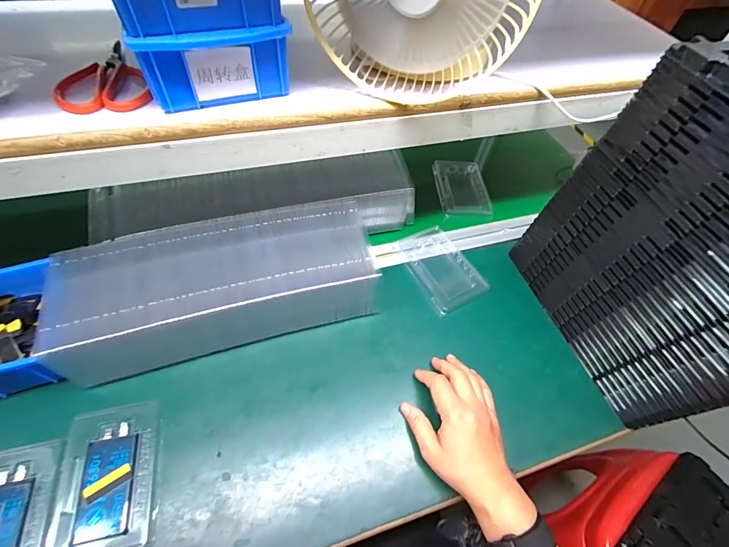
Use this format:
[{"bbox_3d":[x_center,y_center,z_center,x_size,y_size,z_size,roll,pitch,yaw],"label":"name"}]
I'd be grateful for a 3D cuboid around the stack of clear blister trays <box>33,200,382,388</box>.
[{"bbox_3d":[-0.161,0.014,0.431,0.352,0.088,0.147,-14,56,-15],"label":"stack of clear blister trays"}]

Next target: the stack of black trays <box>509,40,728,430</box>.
[{"bbox_3d":[0.384,-0.031,0.384,0.211,0.302,0.279,-14,56,-15],"label":"stack of black trays"}]

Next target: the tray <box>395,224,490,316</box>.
[{"bbox_3d":[0.111,-0.009,0.530,0.089,0.014,0.131,-22,59,-20],"label":"tray"}]

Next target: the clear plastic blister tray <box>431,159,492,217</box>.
[{"bbox_3d":[0.171,-0.154,0.635,0.085,0.019,0.131,0,54,-5],"label":"clear plastic blister tray"}]

